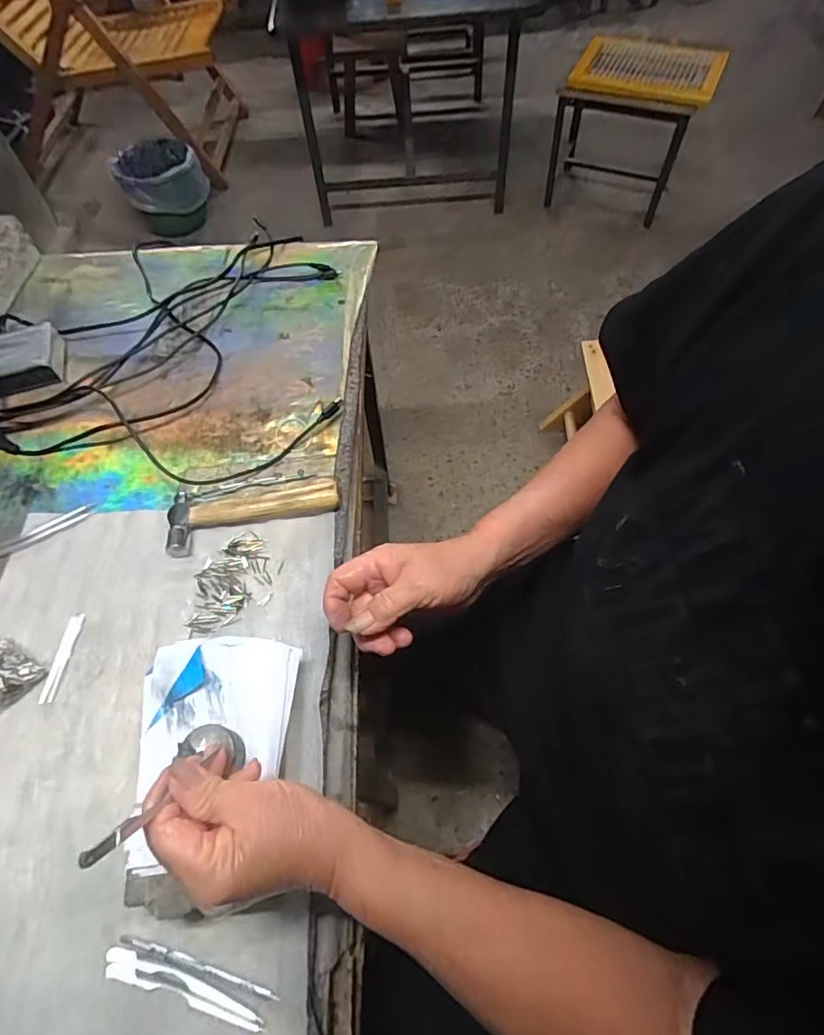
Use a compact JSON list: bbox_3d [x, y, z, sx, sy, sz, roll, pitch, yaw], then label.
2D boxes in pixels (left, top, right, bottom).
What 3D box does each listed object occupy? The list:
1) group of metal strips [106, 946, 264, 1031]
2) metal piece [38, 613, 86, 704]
[{"bbox_3d":[-0.144,0.296,0.338,0.108,0.004,0.015,11,61,9],"label":"group of metal strips"},{"bbox_3d":[-0.293,0.116,0.447,0.012,0.004,0.074,2,60,4],"label":"metal piece"}]

